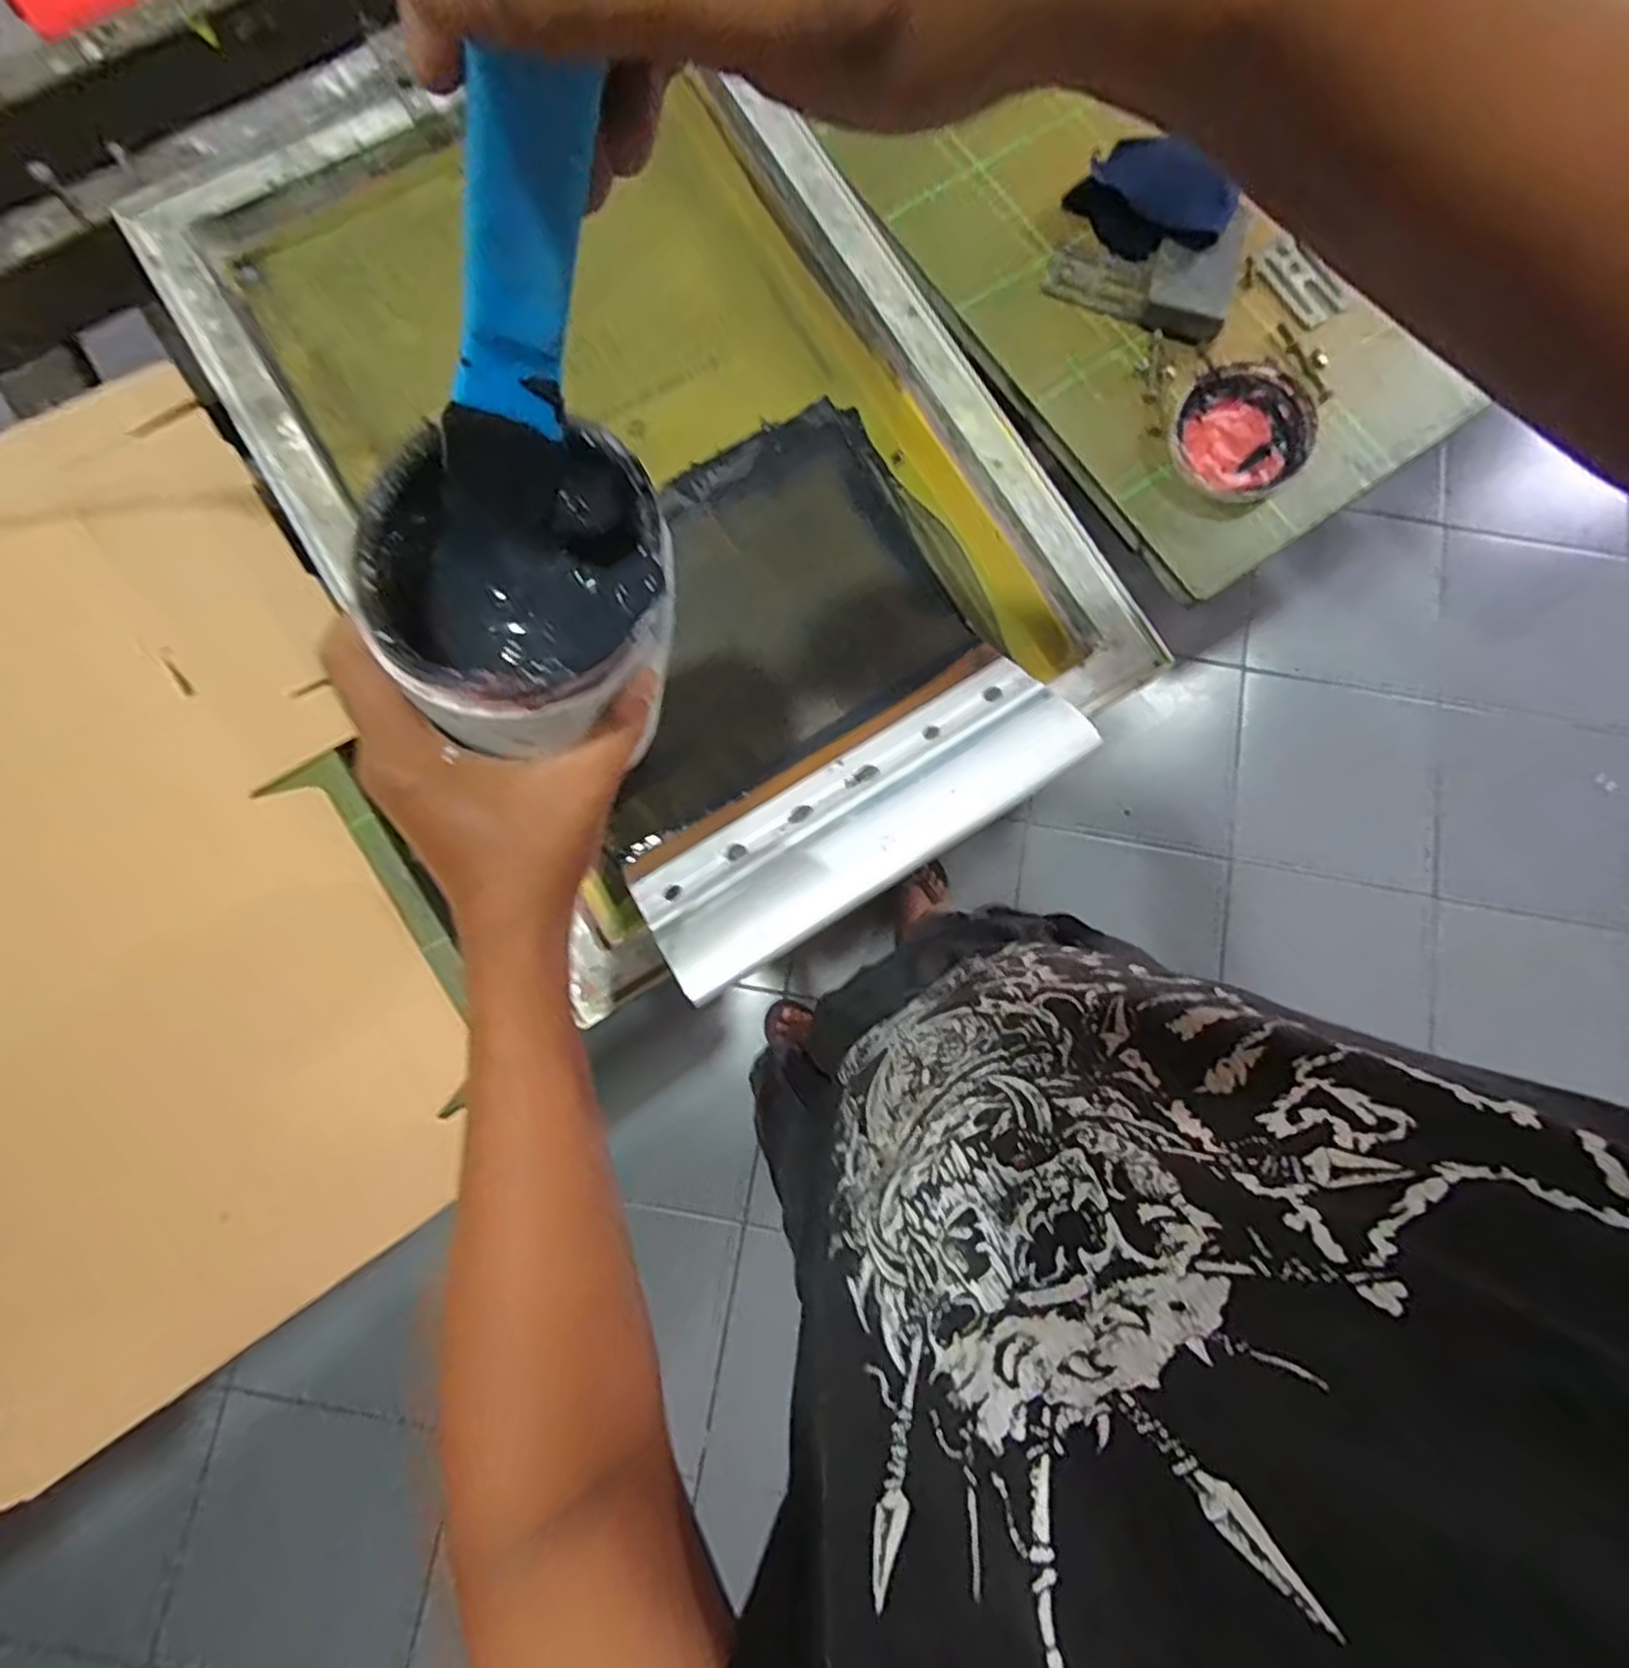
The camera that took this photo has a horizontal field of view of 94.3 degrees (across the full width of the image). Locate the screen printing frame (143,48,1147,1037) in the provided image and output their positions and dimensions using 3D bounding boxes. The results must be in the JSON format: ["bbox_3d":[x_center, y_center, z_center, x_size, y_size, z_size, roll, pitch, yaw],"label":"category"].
[{"bbox_3d":[-0.120,-0.270,0.543,0.473,0.057,0.683,-32,82,-7],"label":"screen printing frame"}]

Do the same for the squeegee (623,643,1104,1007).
[{"bbox_3d":[0.029,-0.012,0.494,0.297,0.030,0.117,-32,57,-7],"label":"squeegee"}]

